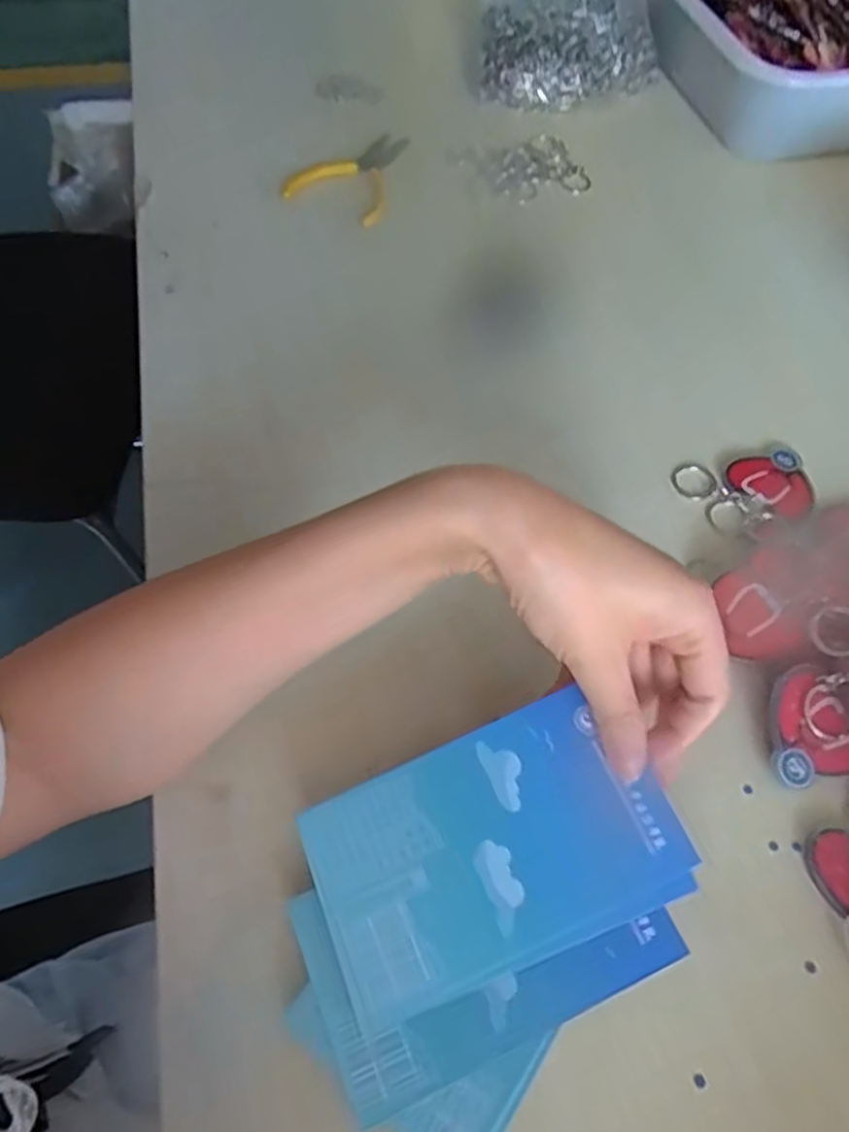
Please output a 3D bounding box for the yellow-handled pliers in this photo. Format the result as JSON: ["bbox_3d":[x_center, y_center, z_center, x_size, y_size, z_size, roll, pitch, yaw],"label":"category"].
[{"bbox_3d":[-0.057,-0.297,0.541,0.069,0.020,0.110,10,59,3],"label":"yellow-handled pliers"}]

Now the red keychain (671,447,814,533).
[{"bbox_3d":[0.187,-0.043,0.413,0.078,0.006,0.051,-11,60,-10],"label":"red keychain"}]

